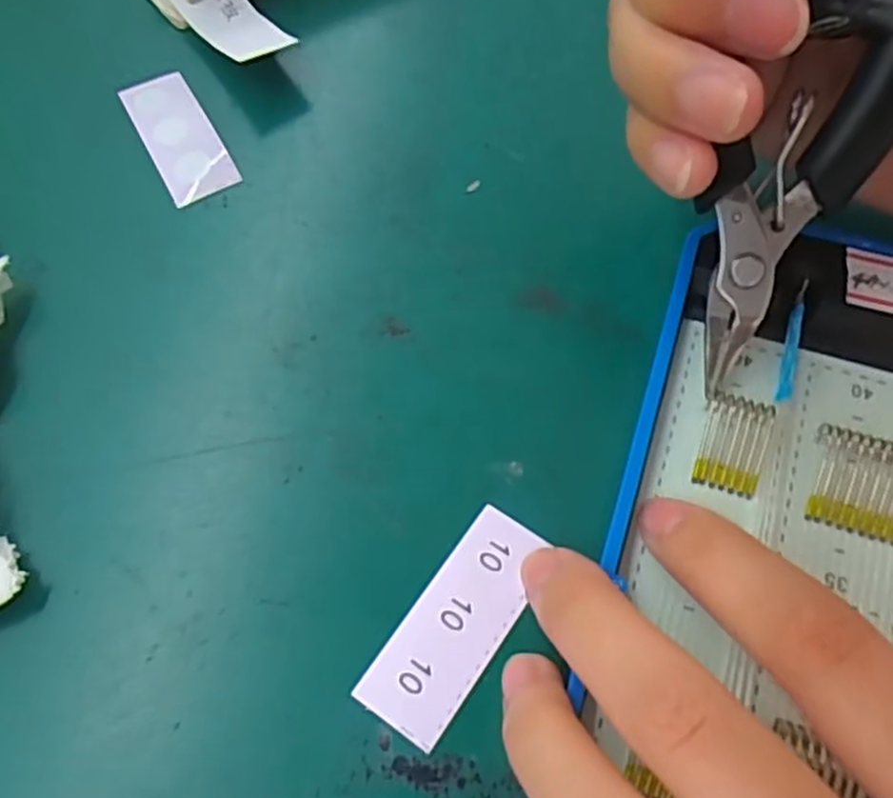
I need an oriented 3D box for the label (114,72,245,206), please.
[{"bbox_3d":[-0.073,-0.072,0.201,0.018,0.004,0.045,-28,69,-10],"label":"label"}]

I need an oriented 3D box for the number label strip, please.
[{"bbox_3d":[0.003,0.043,0.145,0.018,0.004,0.045,33,69,13],"label":"number label strip"}]

